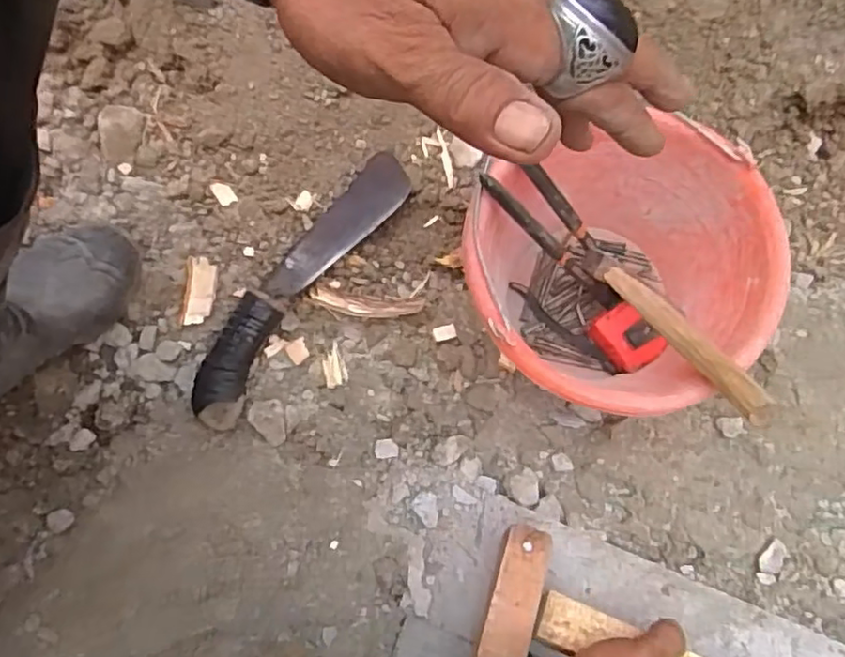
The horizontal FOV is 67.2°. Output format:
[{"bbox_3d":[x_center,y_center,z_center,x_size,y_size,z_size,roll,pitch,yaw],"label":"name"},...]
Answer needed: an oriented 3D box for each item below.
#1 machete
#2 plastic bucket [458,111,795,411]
[{"bbox_3d":[-0.119,-0.049,0.627,0.064,0.026,0.319,31,70,12],"label":"machete"},{"bbox_3d":[0.155,-0.031,0.550,0.230,0.179,0.227,0,66,-1],"label":"plastic bucket"}]

